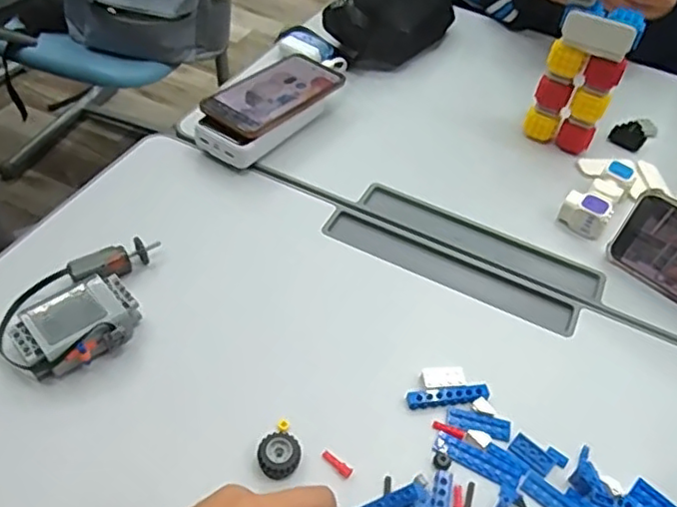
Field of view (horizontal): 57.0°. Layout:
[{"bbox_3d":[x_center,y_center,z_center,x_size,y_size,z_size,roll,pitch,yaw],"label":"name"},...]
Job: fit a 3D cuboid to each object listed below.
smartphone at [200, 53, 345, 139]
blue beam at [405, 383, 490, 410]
[{"bbox_3d":[-0.067,-0.174,0.666,0.077,0.011,0.154,38,53,16],"label":"smartphone"},{"bbox_3d":[0.085,0.109,0.478,0.064,0.007,0.012,-3,49,-10],"label":"blue beam"}]

